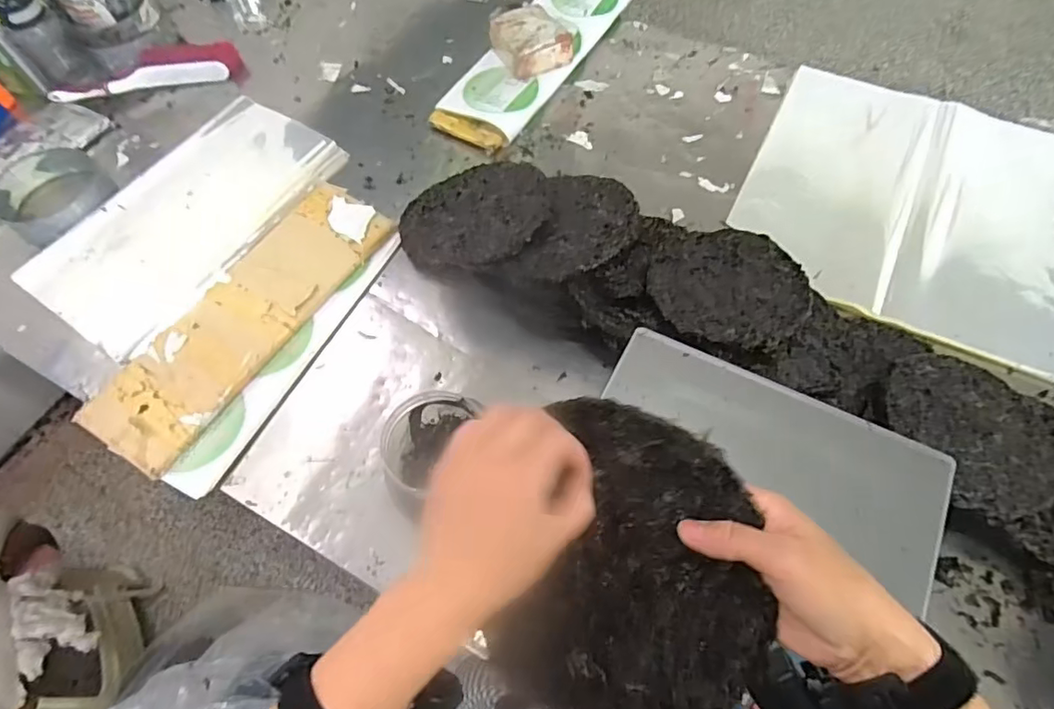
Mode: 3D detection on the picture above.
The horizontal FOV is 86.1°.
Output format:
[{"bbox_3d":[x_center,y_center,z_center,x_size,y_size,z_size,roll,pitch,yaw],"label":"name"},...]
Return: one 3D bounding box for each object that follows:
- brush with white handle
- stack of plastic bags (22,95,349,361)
[{"bbox_3d":[-0.772,-0.578,1.160,0.356,0.033,0.085,-11,62,-6],"label":"brush with white handle"},{"bbox_3d":[-0.558,-0.234,0.947,0.290,0.039,0.496,28,65,15],"label":"stack of plastic bags"}]

